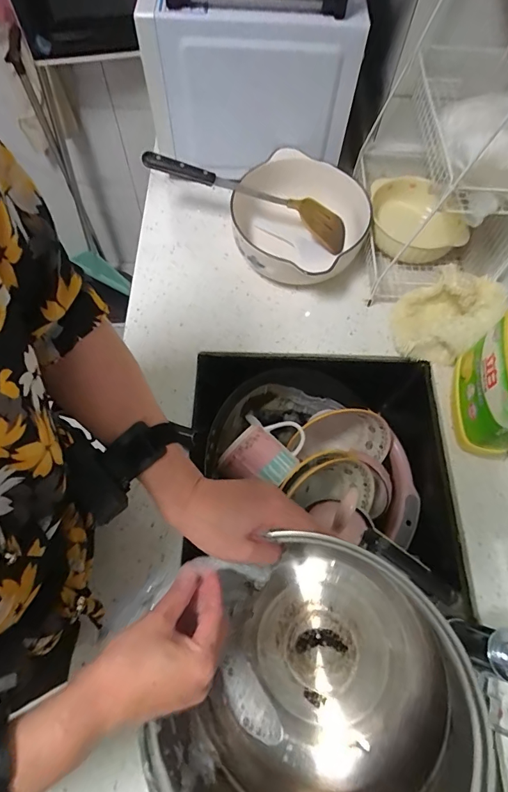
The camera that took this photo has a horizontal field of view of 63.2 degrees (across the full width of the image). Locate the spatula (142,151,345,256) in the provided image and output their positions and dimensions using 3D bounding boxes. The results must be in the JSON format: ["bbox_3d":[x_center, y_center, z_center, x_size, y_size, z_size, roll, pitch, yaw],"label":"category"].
[{"bbox_3d":[-0.008,-0.330,0.676,0.343,0.041,0.078,18,67,-9],"label":"spatula"}]

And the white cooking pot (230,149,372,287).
[{"bbox_3d":[0.059,-0.290,0.698,0.225,0.086,0.217,0,66,0],"label":"white cooking pot"}]

